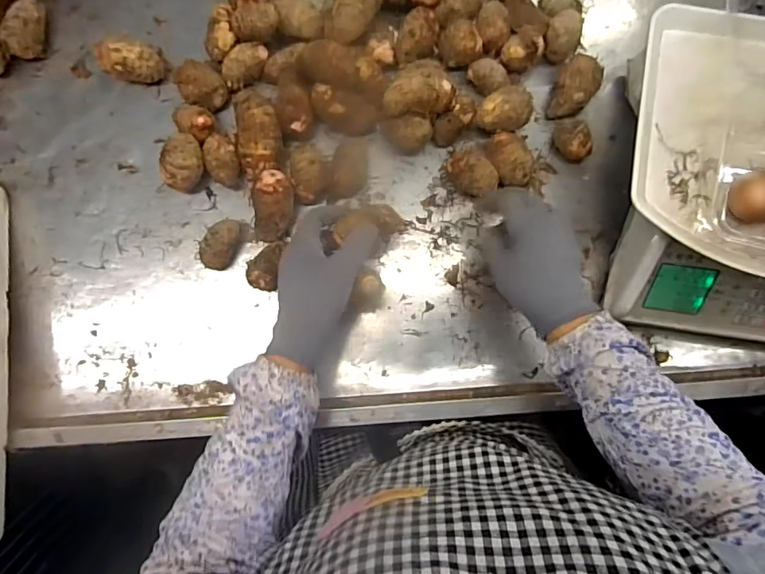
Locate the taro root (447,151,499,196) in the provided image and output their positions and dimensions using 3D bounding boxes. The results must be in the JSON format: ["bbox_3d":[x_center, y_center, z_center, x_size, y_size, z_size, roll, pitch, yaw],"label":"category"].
[{"bbox_3d":[0.098,-0.122,0.533,0.060,0.039,0.041,33,85,3],"label":"taro root"}]

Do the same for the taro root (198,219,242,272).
[{"bbox_3d":[-0.174,-0.045,0.525,0.029,0.036,0.055,19,85,2],"label":"taro root"}]

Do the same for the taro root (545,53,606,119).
[{"bbox_3d":[0.213,-0.220,0.551,0.044,0.045,0.067,34,85,3],"label":"taro root"}]

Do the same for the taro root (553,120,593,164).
[{"bbox_3d":[0.211,-0.160,0.544,0.031,0.036,0.042,-21,85,-2],"label":"taro root"}]

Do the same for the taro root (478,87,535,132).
[{"bbox_3d":[0.134,-0.191,0.542,0.050,0.049,0.050,0,84,0],"label":"taro root"}]

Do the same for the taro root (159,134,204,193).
[{"bbox_3d":[-0.216,-0.133,0.540,0.044,0.049,0.058,-2,84,0],"label":"taro root"}]

